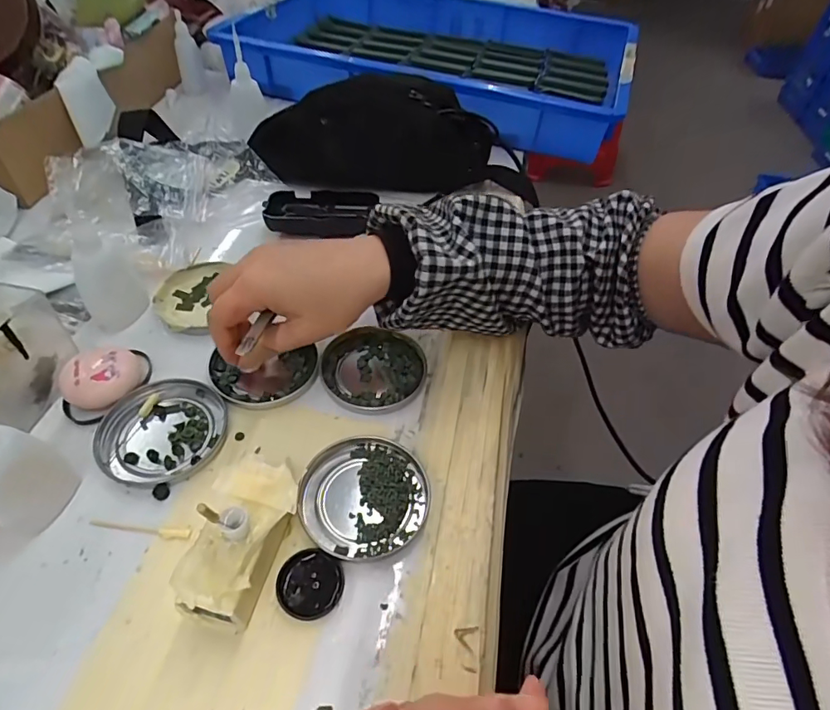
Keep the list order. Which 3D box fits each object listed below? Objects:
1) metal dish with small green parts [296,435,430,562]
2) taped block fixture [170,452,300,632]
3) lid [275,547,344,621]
[{"bbox_3d":[-0.032,0.087,0.304,0.078,0.007,0.076,2,49,-2],"label":"metal dish with small green parts"},{"bbox_3d":[-0.093,0.099,0.264,0.047,0.046,0.083,10,49,4],"label":"taped block fixture"},{"bbox_3d":[-0.058,0.127,0.268,0.035,0.008,0.034,2,49,-2],"label":"lid"}]

